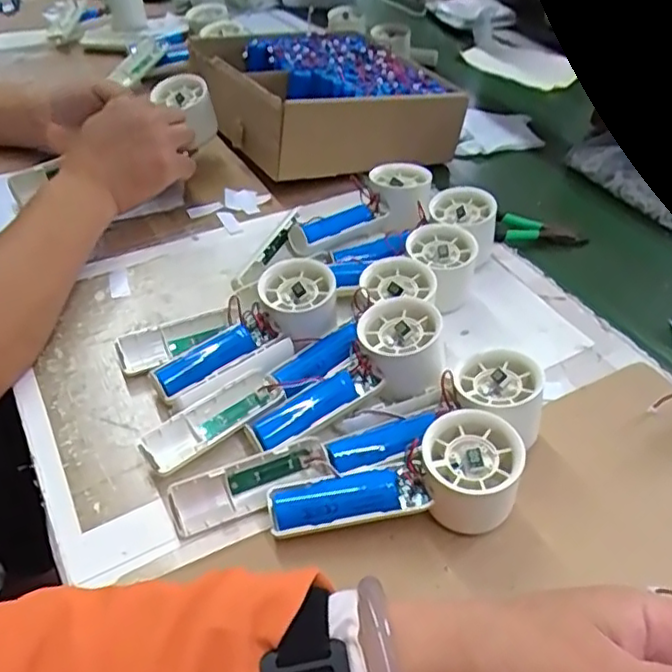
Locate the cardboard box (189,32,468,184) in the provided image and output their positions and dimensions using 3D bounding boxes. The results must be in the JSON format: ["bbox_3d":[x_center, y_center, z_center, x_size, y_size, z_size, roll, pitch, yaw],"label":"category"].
[{"bbox_3d":[-0.017,-0.278,0.741,0.257,0.086,0.237,-16,47,-21],"label":"cardboard box"}]

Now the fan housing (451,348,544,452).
[{"bbox_3d":[0.107,0.046,0.427,0.058,0.059,0.051,32,49,25],"label":"fan housing"}]

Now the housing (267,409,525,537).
[{"bbox_3d":[0.035,0.090,0.378,0.149,0.056,0.055,-4,44,-10],"label":"housing"}]

